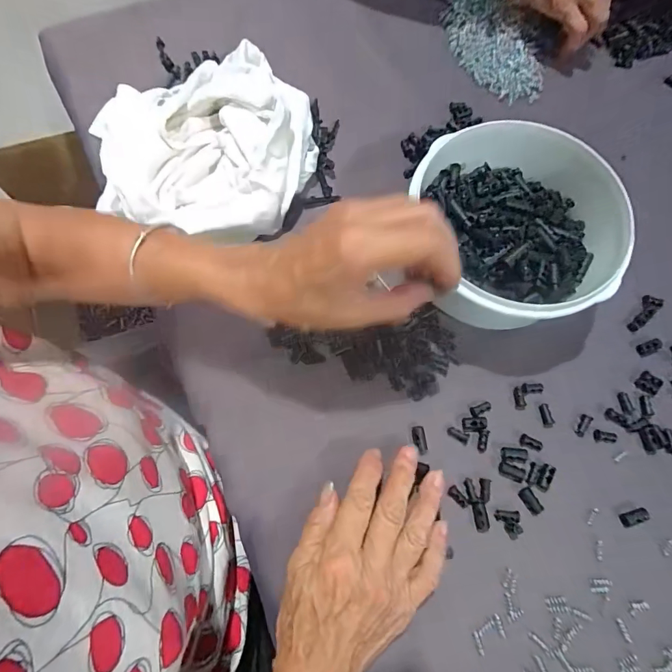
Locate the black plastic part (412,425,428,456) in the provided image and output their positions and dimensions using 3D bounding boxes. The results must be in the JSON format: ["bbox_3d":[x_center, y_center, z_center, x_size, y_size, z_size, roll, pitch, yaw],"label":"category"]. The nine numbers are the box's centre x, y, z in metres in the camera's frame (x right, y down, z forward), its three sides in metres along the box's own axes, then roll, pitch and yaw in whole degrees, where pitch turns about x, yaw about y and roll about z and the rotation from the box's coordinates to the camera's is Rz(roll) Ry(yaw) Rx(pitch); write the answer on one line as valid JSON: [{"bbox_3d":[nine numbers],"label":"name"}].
[{"bbox_3d":[0.066,0.082,0.312,0.009,0.004,0.022,-10,73,-2],"label":"black plastic part"}]

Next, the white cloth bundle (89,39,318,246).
[{"bbox_3d":[-0.116,-0.169,0.353,0.185,0.047,0.188,0,73,1],"label":"white cloth bundle"}]

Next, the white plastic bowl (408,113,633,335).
[{"bbox_3d":[0.143,-0.083,0.327,0.142,0.074,0.159,-13,74,-3],"label":"white plastic bowl"}]

